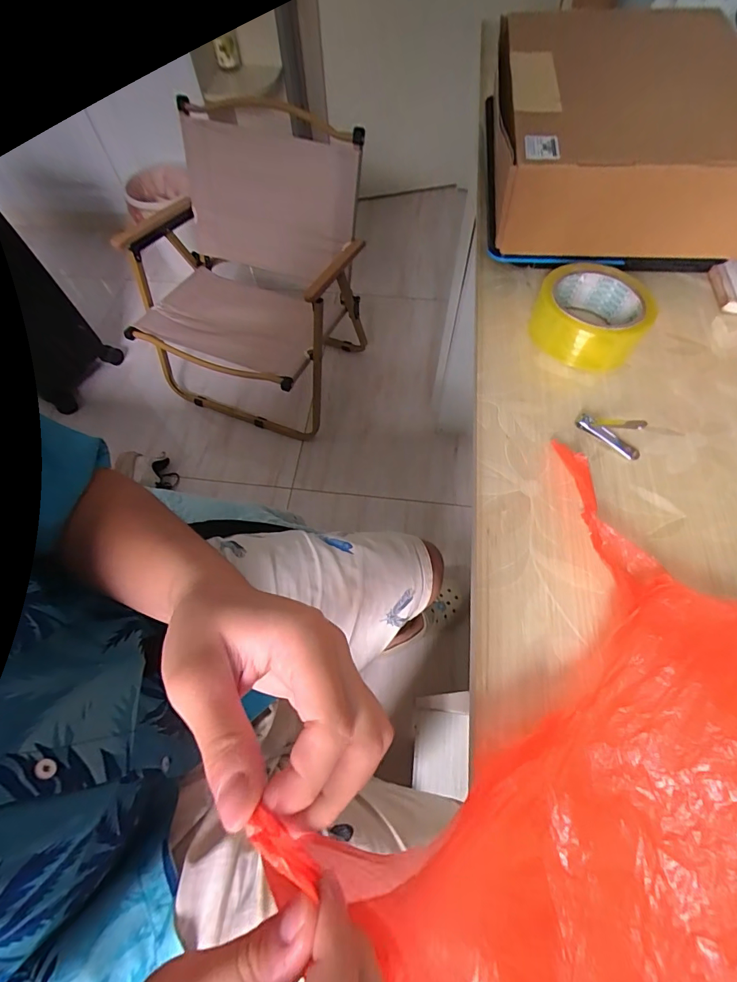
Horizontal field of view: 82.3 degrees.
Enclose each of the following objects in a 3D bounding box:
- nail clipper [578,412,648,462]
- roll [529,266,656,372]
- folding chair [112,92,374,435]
[{"bbox_3d":[0.214,-0.055,0.364,0.012,0.039,0.059,-41,70,-18],"label":"nail clipper"},{"bbox_3d":[0.215,-0.175,0.418,0.096,0.052,0.096,0,64,1],"label":"roll"},{"bbox_3d":[-0.317,-0.535,1.105,0.537,0.594,0.467,22,66,11],"label":"folding chair"}]

